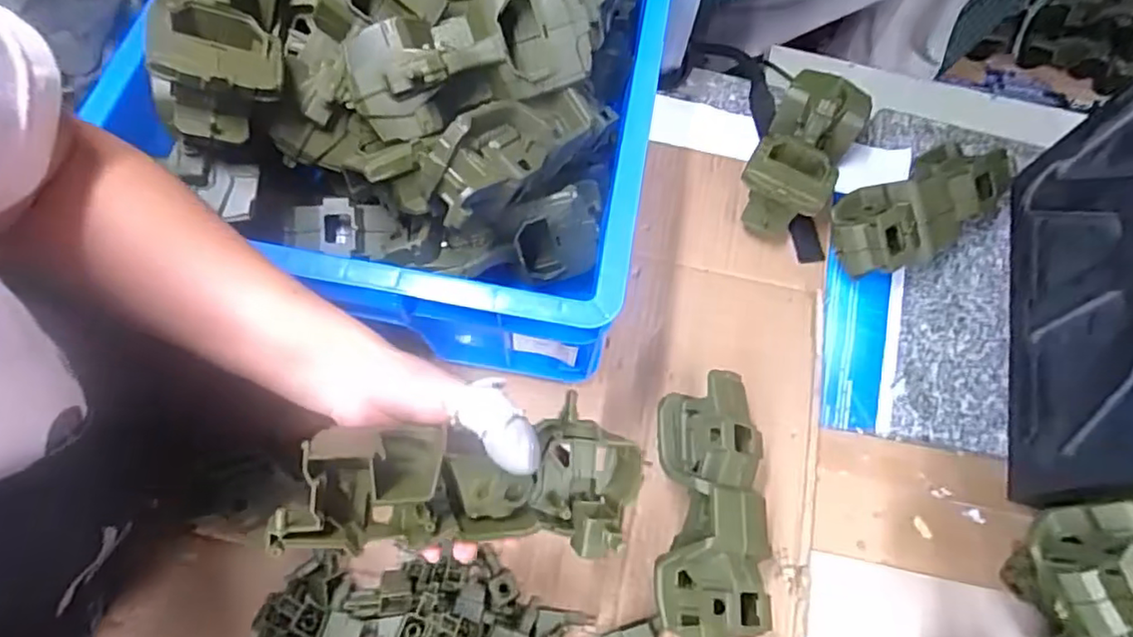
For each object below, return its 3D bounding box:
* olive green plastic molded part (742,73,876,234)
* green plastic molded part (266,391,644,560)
[{"bbox_3d":[0.224,-0.156,0.593,0.079,0.067,0.172,28,70,8],"label":"olive green plastic molded part"},{"bbox_3d":[-0.046,0.086,0.318,0.189,0.050,0.071,4,67,-22],"label":"green plastic molded part"}]

